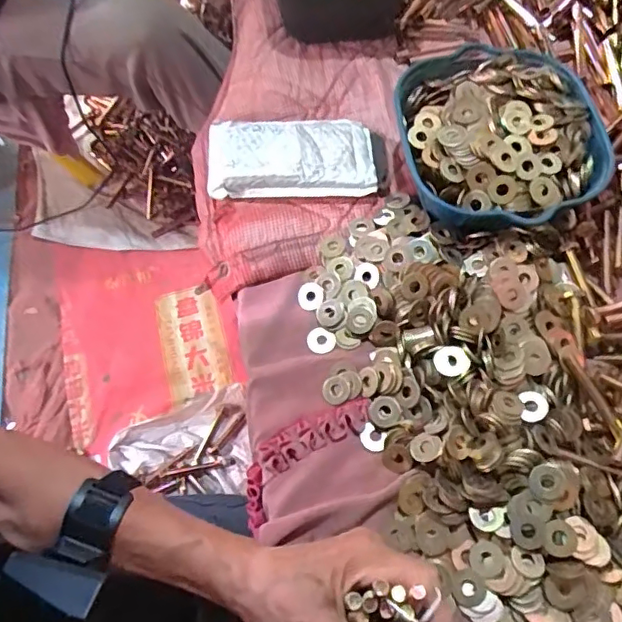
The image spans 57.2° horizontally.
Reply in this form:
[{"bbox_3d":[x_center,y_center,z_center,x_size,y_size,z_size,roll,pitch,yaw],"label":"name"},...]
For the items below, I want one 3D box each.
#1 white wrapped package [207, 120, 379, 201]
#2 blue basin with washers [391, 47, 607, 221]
[{"bbox_3d":[-0.020,-0.158,0.577,0.164,0.026,0.092,-3,65,-1],"label":"white wrapped package"},{"bbox_3d":[0.180,-0.164,0.543,0.183,0.057,0.193,-9,65,-4],"label":"blue basin with washers"}]

